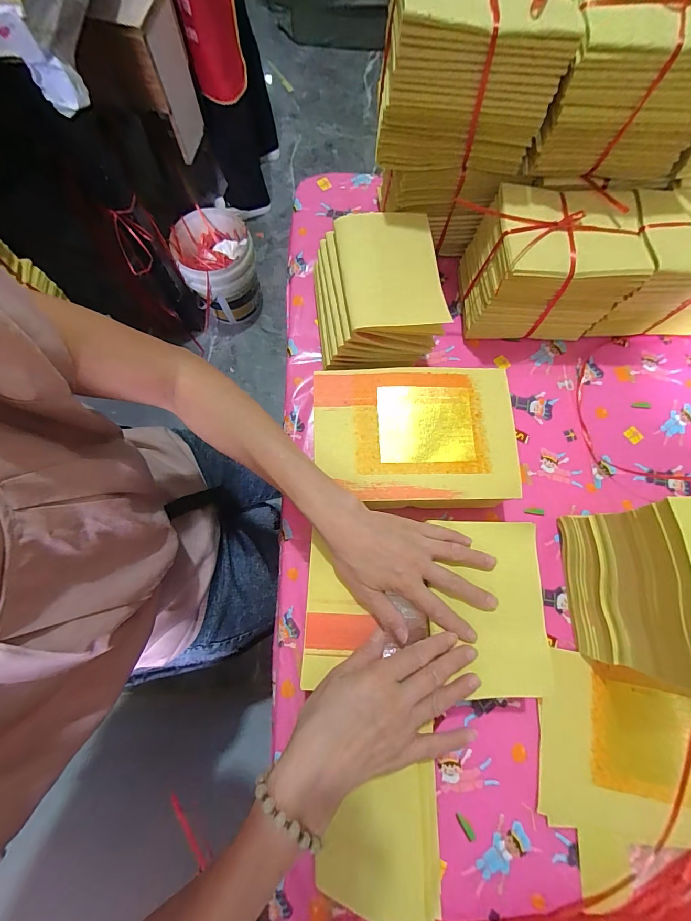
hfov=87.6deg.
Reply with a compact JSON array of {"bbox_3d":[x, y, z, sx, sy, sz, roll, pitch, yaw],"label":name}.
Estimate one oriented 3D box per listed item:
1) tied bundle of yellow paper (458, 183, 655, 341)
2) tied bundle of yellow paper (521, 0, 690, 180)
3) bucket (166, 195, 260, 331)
[{"bbox_3d":[0.252,-0.244,0.465,0.175,0.136,0.120,1,76,-1],"label":"tied bundle of yellow paper"},{"bbox_3d":[0.290,-0.387,0.372,0.169,0.140,0.096,1,76,-1],"label":"tied bundle of yellow paper"},{"bbox_3d":[-0.433,-0.663,1.272,0.253,0.259,0.260,-26,78,-8],"label":"bucket"}]

